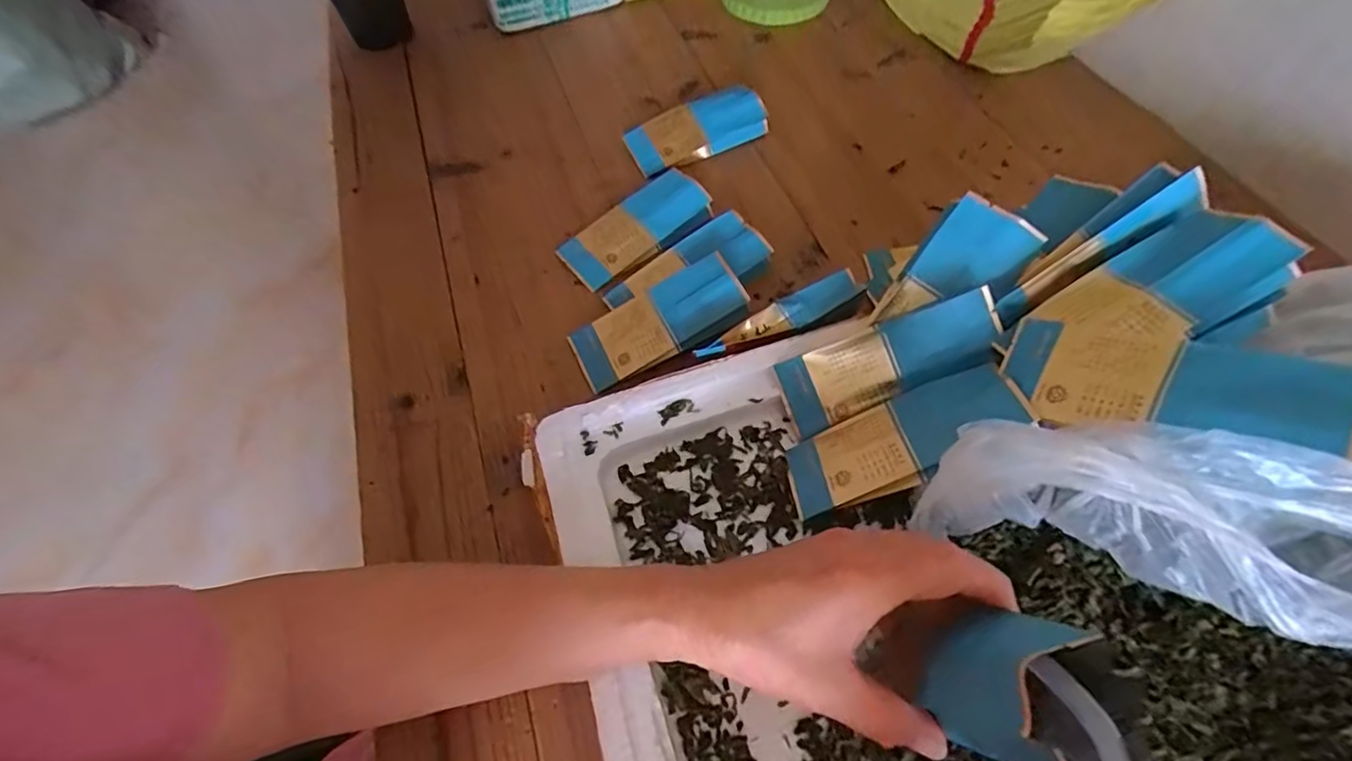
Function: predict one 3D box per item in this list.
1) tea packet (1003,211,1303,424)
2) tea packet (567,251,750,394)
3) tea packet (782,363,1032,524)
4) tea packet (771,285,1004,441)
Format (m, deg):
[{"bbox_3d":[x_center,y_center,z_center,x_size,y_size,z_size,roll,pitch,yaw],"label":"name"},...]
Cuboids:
[{"bbox_3d":[0.234,-0.032,0.297,0.142,0.016,0.070,-42,41,-7],"label":"tea packet"},{"bbox_3d":[-0.014,-0.042,0.423,0.128,0.007,0.058,-29,66,6],"label":"tea packet"},{"bbox_3d":[0.124,0.033,0.327,0.129,0.008,0.057,-27,34,18],"label":"tea packet"},{"bbox_3d":[0.125,-0.009,0.348,0.128,0.010,0.047,-22,95,16],"label":"tea packet"}]

